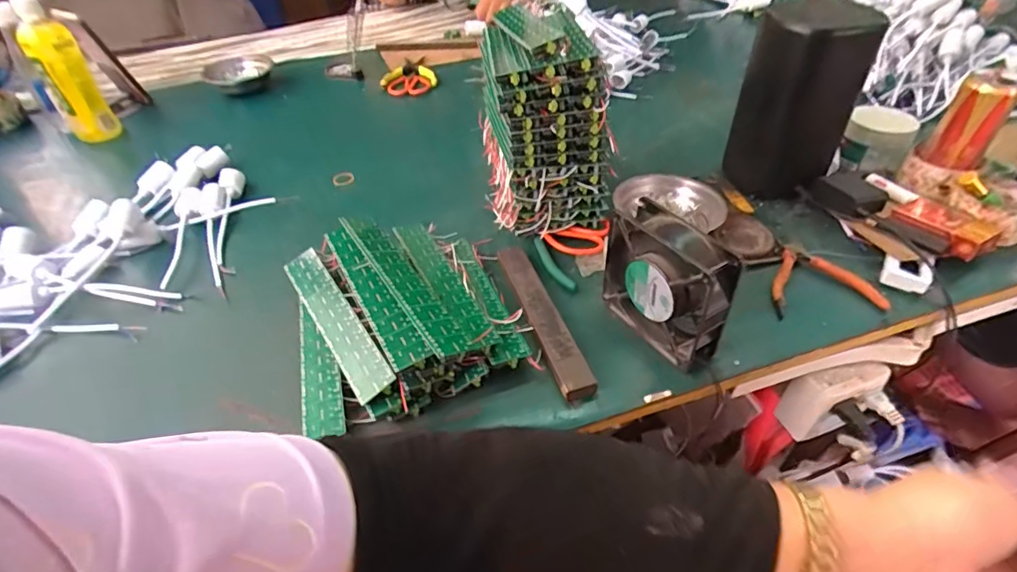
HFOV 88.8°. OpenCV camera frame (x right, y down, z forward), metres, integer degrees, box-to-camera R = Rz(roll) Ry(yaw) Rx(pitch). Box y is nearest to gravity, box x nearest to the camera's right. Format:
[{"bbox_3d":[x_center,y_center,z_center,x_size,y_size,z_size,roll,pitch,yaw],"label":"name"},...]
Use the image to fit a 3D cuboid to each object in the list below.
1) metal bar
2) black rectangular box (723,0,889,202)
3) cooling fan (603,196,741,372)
[{"bbox_3d":[0.031,0.026,0.523,0.032,0.019,0.210,-13,44,-14],"label":"metal bar"},{"bbox_3d":[0.338,-0.221,0.628,0.081,0.217,0.107,-11,43,-11],"label":"black rectangular box"},{"bbox_3d":[0.143,-0.003,0.479,0.046,0.123,0.120,-22,47,-22],"label":"cooling fan"}]

